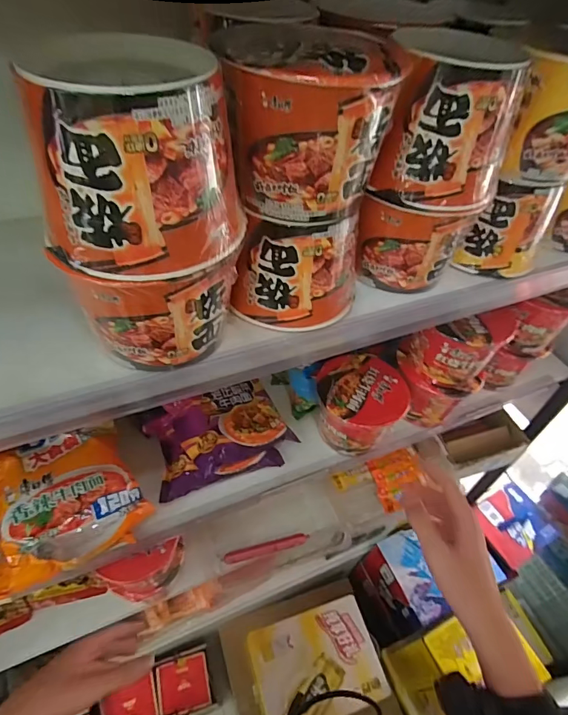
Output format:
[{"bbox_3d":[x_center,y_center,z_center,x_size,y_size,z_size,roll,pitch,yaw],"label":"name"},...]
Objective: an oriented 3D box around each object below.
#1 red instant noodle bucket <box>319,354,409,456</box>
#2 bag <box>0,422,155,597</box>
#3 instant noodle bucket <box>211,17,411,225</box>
[{"bbox_3d":[0.110,0.077,0.672,0.129,0.111,0.123,3,48,-4],"label":"red instant noodle bucket"},{"bbox_3d":[-0.275,0.176,0.530,0.178,0.062,0.152,-19,53,-22],"label":"bag"},{"bbox_3d":[0.018,-0.179,0.337,0.128,0.114,0.100,-5,49,-11],"label":"instant noodle bucket"}]

